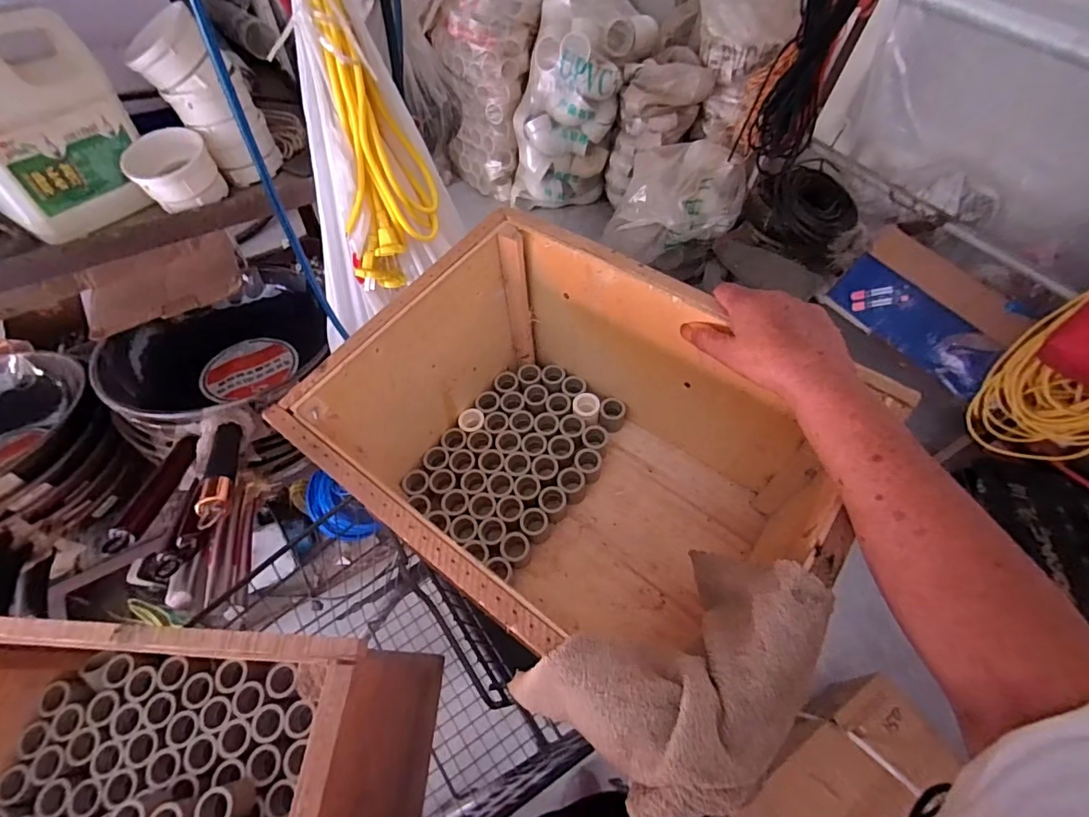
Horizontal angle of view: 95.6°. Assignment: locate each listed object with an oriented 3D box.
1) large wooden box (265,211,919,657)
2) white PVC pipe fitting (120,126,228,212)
[{"bbox_3d":[0.024,0.053,0.495,0.378,0.273,0.329,33,60,20],"label":"large wooden box"},{"bbox_3d":[-0.395,-0.254,0.528,0.079,0.056,0.067,-28,60,-20],"label":"white PVC pipe fitting"}]

